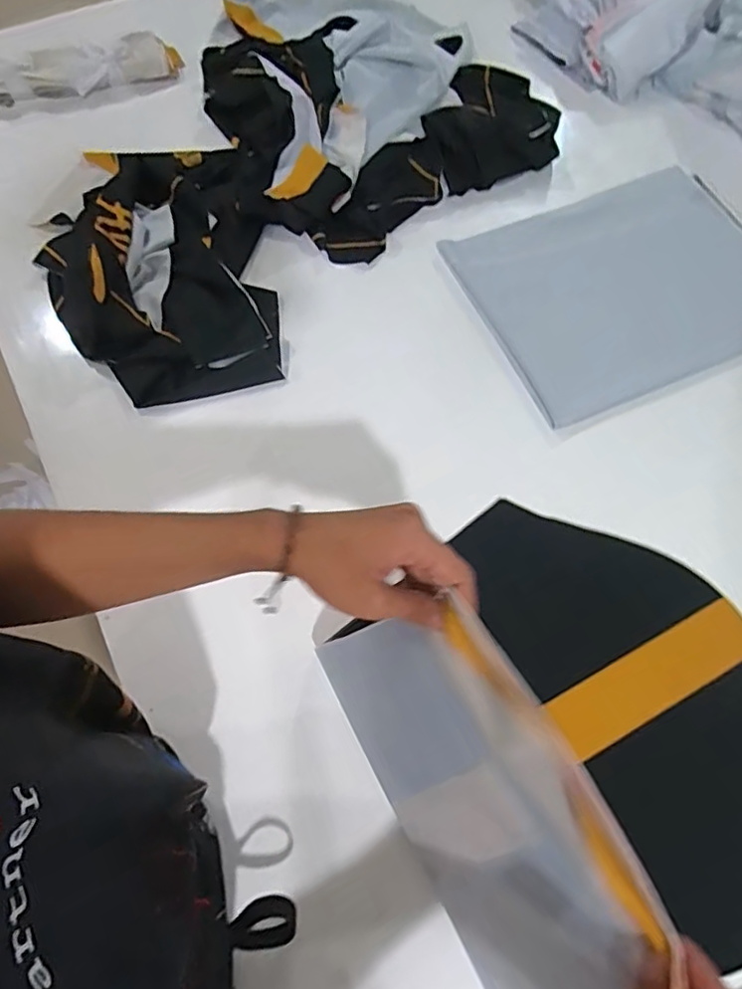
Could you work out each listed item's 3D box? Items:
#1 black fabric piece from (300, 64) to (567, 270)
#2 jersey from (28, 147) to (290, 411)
[{"bbox_3d":[0.093,-0.439,0.786,0.401,0.050,0.155,-40,75,-15],"label":"black fabric piece"},{"bbox_3d":[-0.263,-0.290,0.721,0.262,0.048,0.390,-12,69,-6],"label":"jersey"}]

